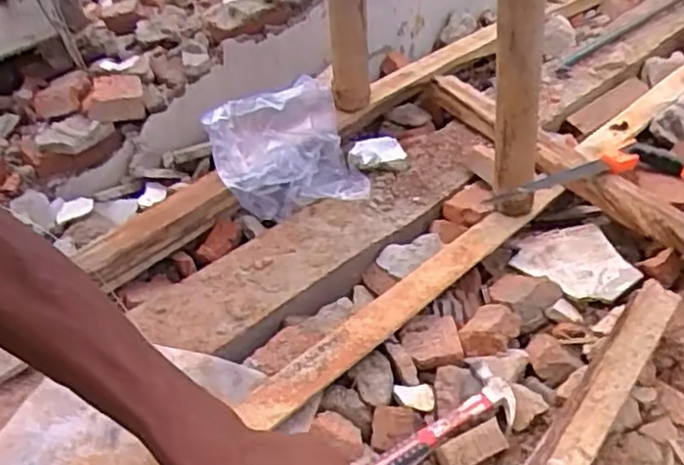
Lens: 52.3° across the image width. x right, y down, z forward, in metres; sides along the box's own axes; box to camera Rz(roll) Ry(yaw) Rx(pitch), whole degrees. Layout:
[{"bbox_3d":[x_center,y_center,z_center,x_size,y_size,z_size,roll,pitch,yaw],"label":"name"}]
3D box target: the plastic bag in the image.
[{"bbox_3d":[-0.095,-0.152,1.239,0.248,0.151,0.187,-17,40,-17],"label":"plastic bag"}]

